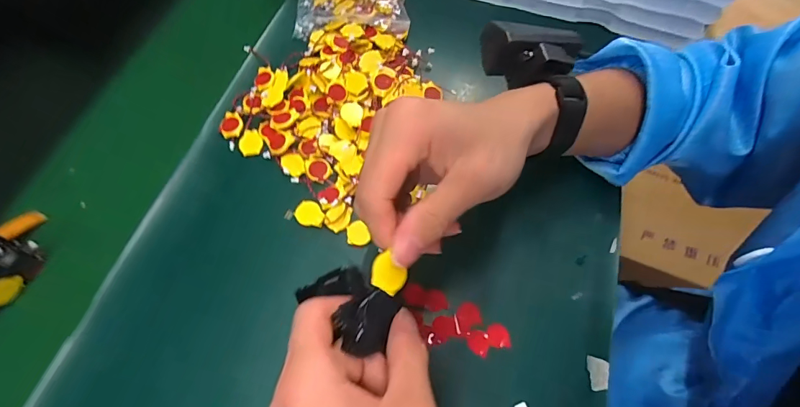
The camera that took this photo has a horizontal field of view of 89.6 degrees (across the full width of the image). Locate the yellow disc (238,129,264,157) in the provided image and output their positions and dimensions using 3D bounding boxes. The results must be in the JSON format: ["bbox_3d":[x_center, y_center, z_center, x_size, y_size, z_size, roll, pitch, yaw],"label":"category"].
[{"bbox_3d":[-0.129,-0.053,0.346,0.020,0.004,0.027,-28,66,-12],"label":"yellow disc"}]

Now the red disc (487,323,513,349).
[{"bbox_3d":[0.070,0.093,0.284,0.015,0.004,0.017,-9,64,-3],"label":"red disc"}]

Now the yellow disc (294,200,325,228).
[{"bbox_3d":[-0.071,0.008,0.319,0.025,0.004,0.020,22,66,12],"label":"yellow disc"}]

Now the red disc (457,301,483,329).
[{"bbox_3d":[0.050,0.080,0.291,0.017,0.004,0.018,-1,64,1],"label":"red disc"}]

